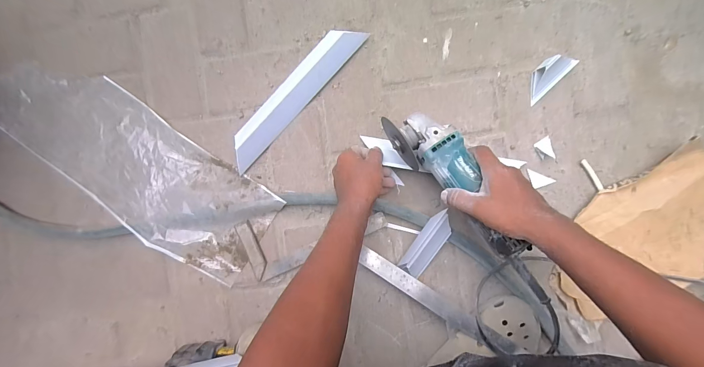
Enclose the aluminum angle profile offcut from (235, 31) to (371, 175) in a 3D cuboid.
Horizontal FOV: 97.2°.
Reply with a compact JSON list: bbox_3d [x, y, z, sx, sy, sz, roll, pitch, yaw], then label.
[{"bbox_3d":[-0.103,-0.157,0.546,0.060,0.023,0.312,43,93,2],"label":"aluminum angle profile offcut"}]

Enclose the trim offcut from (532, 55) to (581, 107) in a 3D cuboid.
[{"bbox_3d":[0.327,-0.181,0.519,0.042,0.013,0.089,45,93,2],"label":"trim offcut"}]

